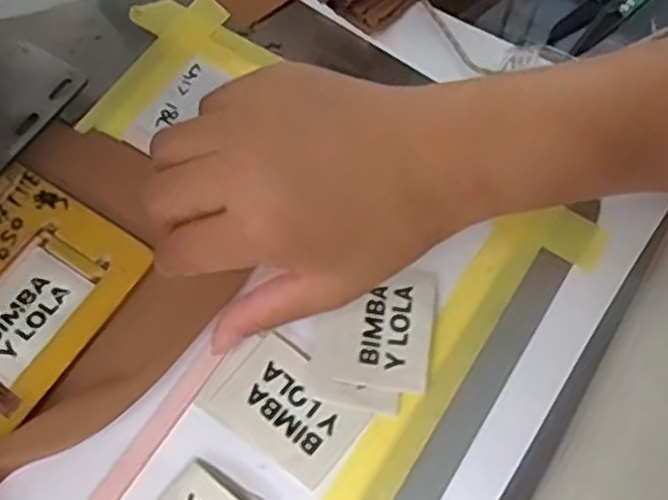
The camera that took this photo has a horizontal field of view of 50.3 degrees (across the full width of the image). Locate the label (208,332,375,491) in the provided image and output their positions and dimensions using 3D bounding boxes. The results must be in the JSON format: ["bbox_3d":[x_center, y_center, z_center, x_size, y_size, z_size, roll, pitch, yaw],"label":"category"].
[{"bbox_3d":[-0.018,0.067,0.301,0.057,0.004,0.041,37,72,19],"label":"label"}]

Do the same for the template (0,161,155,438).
[{"bbox_3d":[-0.148,0.019,0.328,0.089,0.010,0.104,31,70,12],"label":"template"}]

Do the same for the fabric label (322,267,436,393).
[{"bbox_3d":[0.023,0.032,0.318,0.042,0.006,0.057,11,68,4],"label":"fabric label"}]

